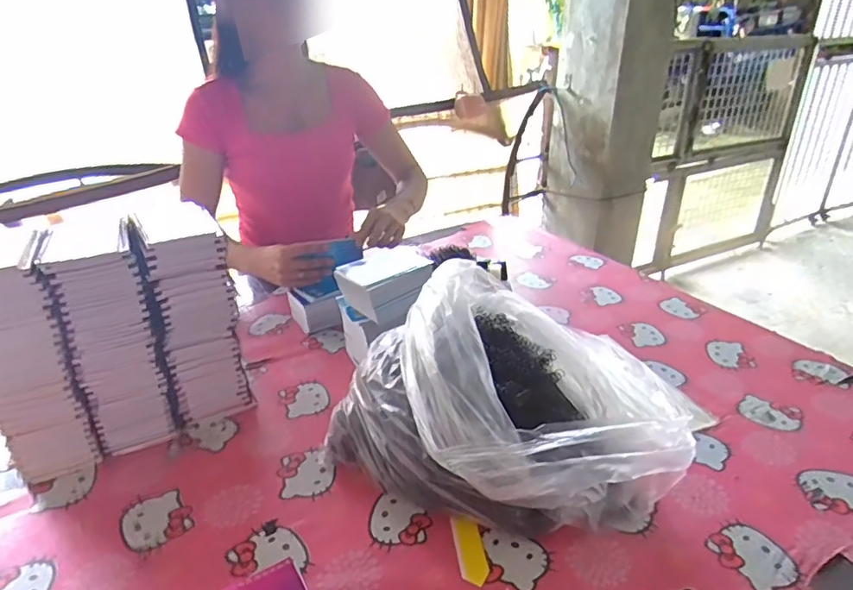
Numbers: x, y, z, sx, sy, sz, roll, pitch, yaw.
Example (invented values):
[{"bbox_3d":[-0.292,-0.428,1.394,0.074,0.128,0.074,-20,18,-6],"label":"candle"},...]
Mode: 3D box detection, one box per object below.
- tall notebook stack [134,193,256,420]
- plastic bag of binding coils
[{"bbox_3d":[-0.332,0.025,0.790,0.101,0.290,0.125,-16,31,-24],"label":"tall notebook stack"},{"bbox_3d":[0.084,0.120,0.674,0.386,0.210,0.316,-12,30,-17],"label":"plastic bag of binding coils"}]

